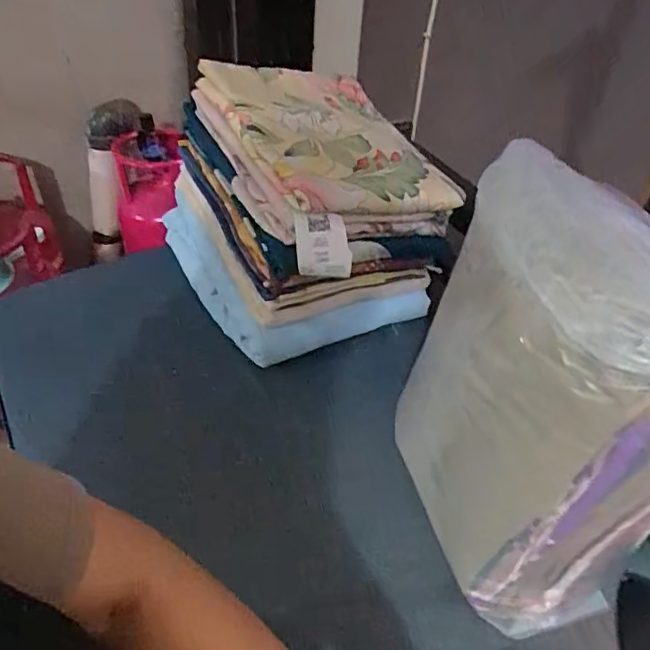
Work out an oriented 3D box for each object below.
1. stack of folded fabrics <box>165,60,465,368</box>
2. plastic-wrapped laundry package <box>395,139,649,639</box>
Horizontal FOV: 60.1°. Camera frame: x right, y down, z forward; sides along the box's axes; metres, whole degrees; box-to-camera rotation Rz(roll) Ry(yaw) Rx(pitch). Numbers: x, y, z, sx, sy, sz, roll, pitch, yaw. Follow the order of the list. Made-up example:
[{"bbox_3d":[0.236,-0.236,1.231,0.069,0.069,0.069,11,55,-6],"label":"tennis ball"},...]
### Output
[{"bbox_3d":[-0.027,-0.172,0.792,0.306,0.271,0.351,-21,48,-25],"label":"stack of folded fabrics"},{"bbox_3d":[0.190,0.062,0.496,0.146,0.361,0.246,-8,44,-13],"label":"plastic-wrapped laundry package"}]

